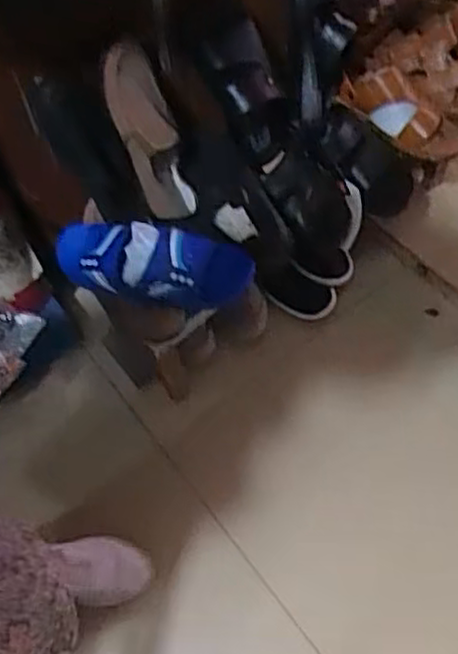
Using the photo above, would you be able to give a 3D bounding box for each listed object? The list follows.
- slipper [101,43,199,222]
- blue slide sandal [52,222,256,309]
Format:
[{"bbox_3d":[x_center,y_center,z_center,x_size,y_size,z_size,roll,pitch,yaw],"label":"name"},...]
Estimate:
[{"bbox_3d":[-0.108,-0.263,0.978,0.079,0.246,0.063,-26,42,-9],"label":"slipper"},{"bbox_3d":[-0.124,-0.091,1.024,0.322,0.075,0.109,11,79,31],"label":"blue slide sandal"}]

